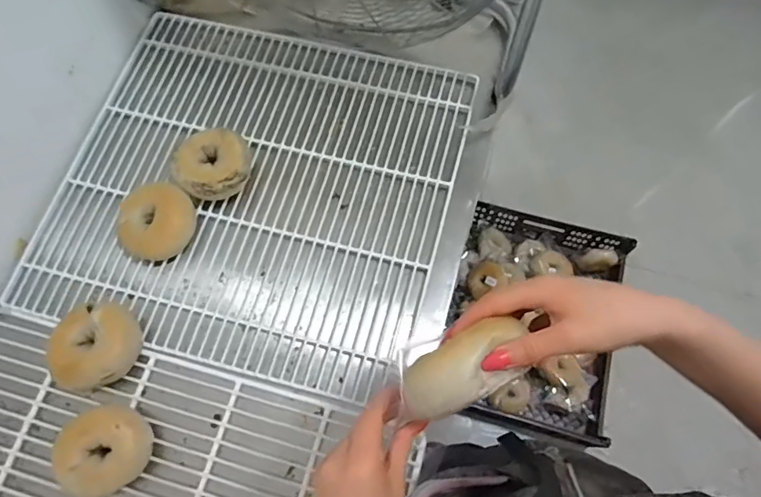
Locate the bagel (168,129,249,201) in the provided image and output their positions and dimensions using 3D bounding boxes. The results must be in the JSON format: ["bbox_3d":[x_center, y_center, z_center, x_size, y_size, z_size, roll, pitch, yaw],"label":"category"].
[{"bbox_3d":[-0.245,-0.121,0.772,0.105,0.055,0.103,0,70,1],"label":"bagel"}]

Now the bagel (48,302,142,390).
[{"bbox_3d":[-0.374,0.130,0.685,0.104,0.052,0.100,0,70,0],"label":"bagel"}]

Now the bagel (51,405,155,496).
[{"bbox_3d":[-0.336,0.247,0.643,0.105,0.054,0.097,-25,72,-9],"label":"bagel"}]

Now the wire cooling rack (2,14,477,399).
[{"bbox_3d":[-0.182,-0.095,0.781,0.545,0.019,0.528,15,70,5],"label":"wire cooling rack"}]

